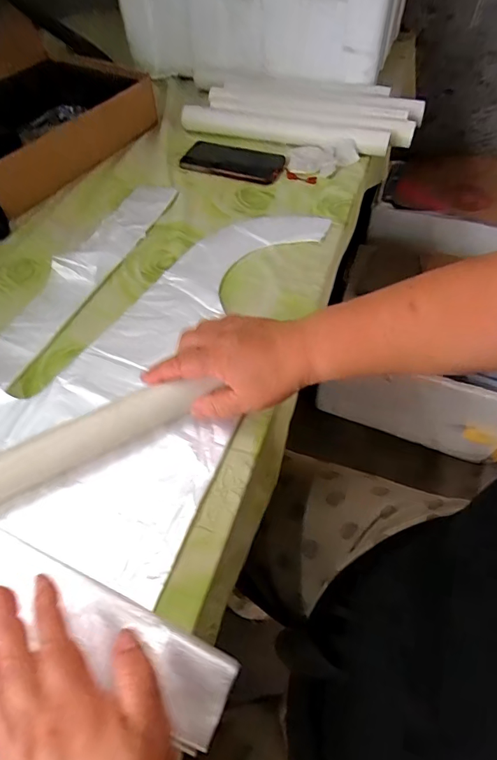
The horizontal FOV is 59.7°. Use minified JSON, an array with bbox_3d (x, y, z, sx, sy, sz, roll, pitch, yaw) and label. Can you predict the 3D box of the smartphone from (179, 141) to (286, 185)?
[{"bbox_3d":[-0.023,-0.349,0.688,0.154,0.015,0.089,14,56,12],"label":"smartphone"}]

